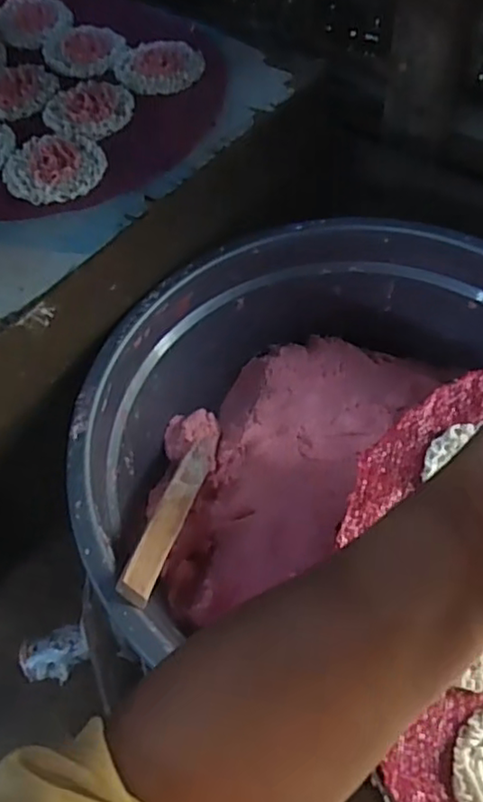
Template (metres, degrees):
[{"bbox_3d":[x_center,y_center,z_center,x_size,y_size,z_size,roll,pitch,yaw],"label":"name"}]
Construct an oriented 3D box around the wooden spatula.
[{"bbox_3d":[-0.048,0.077,0.479,0.021,0.015,0.215,11,23,5],"label":"wooden spatula"}]

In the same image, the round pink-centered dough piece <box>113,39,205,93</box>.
[{"bbox_3d":[-0.076,-0.309,0.588,0.077,0.011,0.077,-2,56,3],"label":"round pink-centered dough piece"}]

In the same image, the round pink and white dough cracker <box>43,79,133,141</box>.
[{"bbox_3d":[-0.134,-0.254,0.555,0.074,0.009,0.073,-2,56,3],"label":"round pink and white dough cracker"}]

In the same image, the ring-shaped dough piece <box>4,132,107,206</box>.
[{"bbox_3d":[-0.151,-0.188,0.515,0.076,0.009,0.078,-2,56,3],"label":"ring-shaped dough piece"}]

